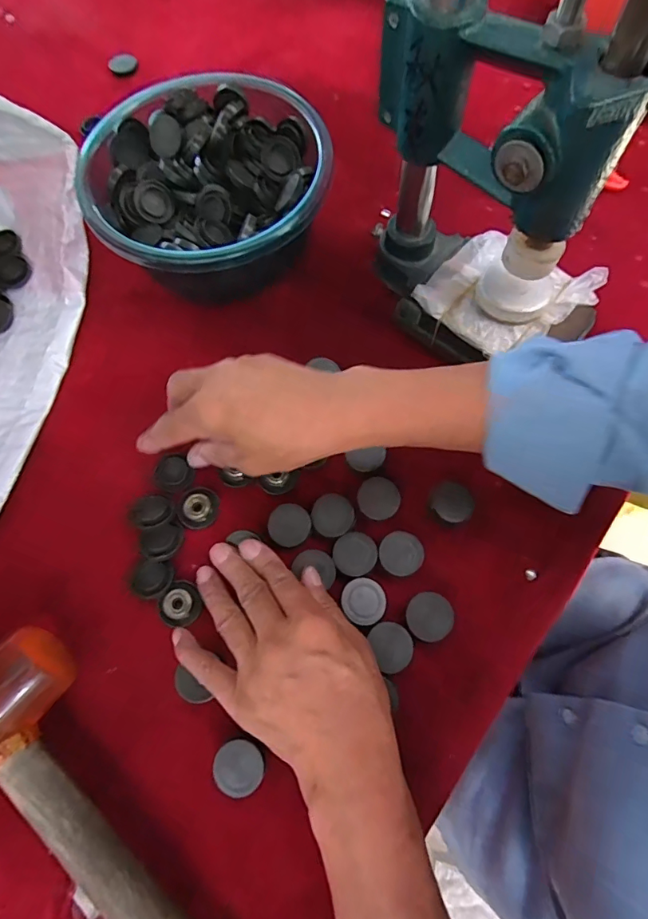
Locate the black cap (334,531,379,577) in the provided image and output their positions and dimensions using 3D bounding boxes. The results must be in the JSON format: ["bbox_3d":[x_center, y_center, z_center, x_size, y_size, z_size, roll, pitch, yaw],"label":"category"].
[{"bbox_3d":[0.023,0.068,0.337,0.030,0.004,0.031,0,71,1],"label":"black cap"}]

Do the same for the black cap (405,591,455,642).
[{"bbox_3d":[0.073,0.108,0.320,0.031,0.008,0.031,0,71,1],"label":"black cap"}]

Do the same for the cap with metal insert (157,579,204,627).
[{"bbox_3d":[-0.104,0.106,0.340,0.027,0.011,0.031,28,74,10],"label":"cap with metal insert"}]

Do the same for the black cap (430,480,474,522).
[{"bbox_3d":[0.096,0.032,0.347,0.031,0.006,0.027,40,76,13],"label":"black cap"}]

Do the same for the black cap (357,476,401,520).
[{"bbox_3d":[0.042,0.029,0.351,0.032,0.004,0.031,0,71,1],"label":"black cap"}]

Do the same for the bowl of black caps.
[{"bbox_3d":[-0.104,-0.239,0.421,0.205,0.083,0.206,0,71,1],"label":"bowl of black caps"}]

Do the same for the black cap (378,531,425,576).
[{"bbox_3d":[0.056,0.067,0.336,0.031,0.004,0.031,0,71,1],"label":"black cap"}]

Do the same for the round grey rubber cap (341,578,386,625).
[{"bbox_3d":[0.028,0.099,0.325,0.030,0.004,0.030,0,71,1],"label":"round grey rubber cap"}]

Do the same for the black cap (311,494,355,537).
[{"bbox_3d":[0.007,0.041,0.348,0.031,0.004,0.031,0,71,1],"label":"black cap"}]

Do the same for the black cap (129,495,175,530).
[{"bbox_3d":[-0.132,0.040,0.359,0.028,0.008,0.028,0,71,1],"label":"black cap"}]

